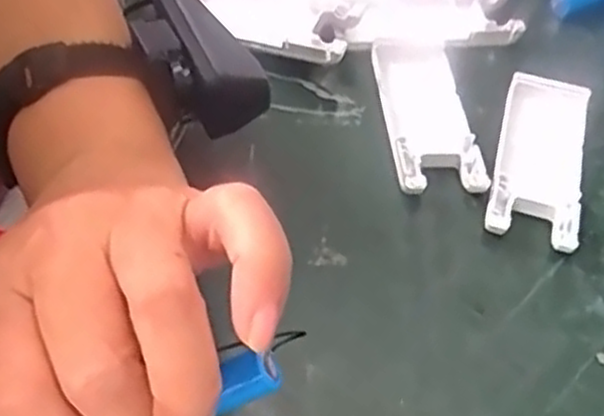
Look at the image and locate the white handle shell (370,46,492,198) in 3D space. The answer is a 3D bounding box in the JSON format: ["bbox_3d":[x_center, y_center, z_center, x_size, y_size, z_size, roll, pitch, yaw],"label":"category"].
[{"bbox_3d":[0.060,-0.046,0.388,0.040,0.012,0.098,-3,50,-6],"label":"white handle shell"}]

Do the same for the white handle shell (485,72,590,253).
[{"bbox_3d":[0.112,-0.023,0.371,0.040,0.012,0.103,14,51,8],"label":"white handle shell"}]

